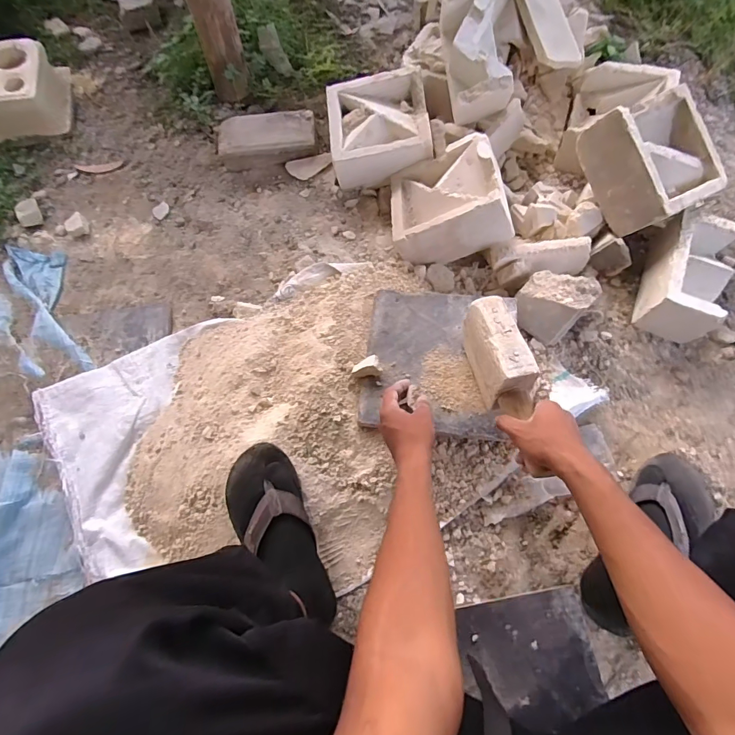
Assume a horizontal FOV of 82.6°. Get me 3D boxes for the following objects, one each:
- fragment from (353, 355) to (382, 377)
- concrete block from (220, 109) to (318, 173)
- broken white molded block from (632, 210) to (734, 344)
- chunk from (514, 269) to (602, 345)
[{"bbox_3d":[-0.002,0.002,0.669,0.045,0.029,0.031,-17,70,-3],"label":"fragment"},{"bbox_3d":[-0.220,-0.504,0.939,0.214,0.064,0.106,-5,70,1],"label":"concrete block"},{"bbox_3d":[0.566,-0.166,0.735,0.099,0.084,0.199,20,73,10],"label":"broken white molded block"},{"bbox_3d":[0.321,-0.112,0.731,0.111,0.073,0.105,-1,70,3],"label":"chunk"}]

